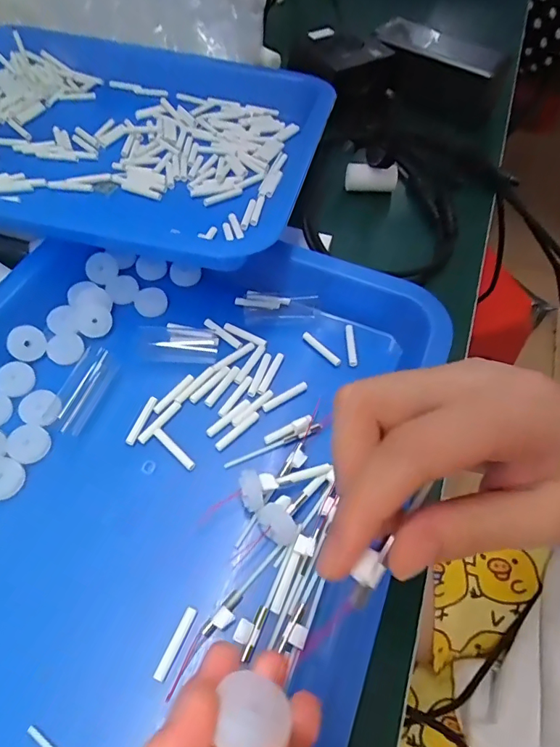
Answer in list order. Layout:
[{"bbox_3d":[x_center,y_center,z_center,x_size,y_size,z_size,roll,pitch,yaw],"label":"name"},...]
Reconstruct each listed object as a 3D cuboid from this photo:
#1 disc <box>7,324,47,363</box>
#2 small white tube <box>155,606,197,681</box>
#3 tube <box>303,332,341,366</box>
[{"bbox_3d":[-0.152,-0.018,0.284,0.020,0.004,0.021,5,79,-24],"label":"disc"},{"bbox_3d":[-0.046,0.120,0.211,0.005,0.005,0.030,22,58,10],"label":"small white tube"},{"bbox_3d":[0.026,-0.016,0.301,0.005,0.004,0.031,-38,67,-22],"label":"tube"}]

